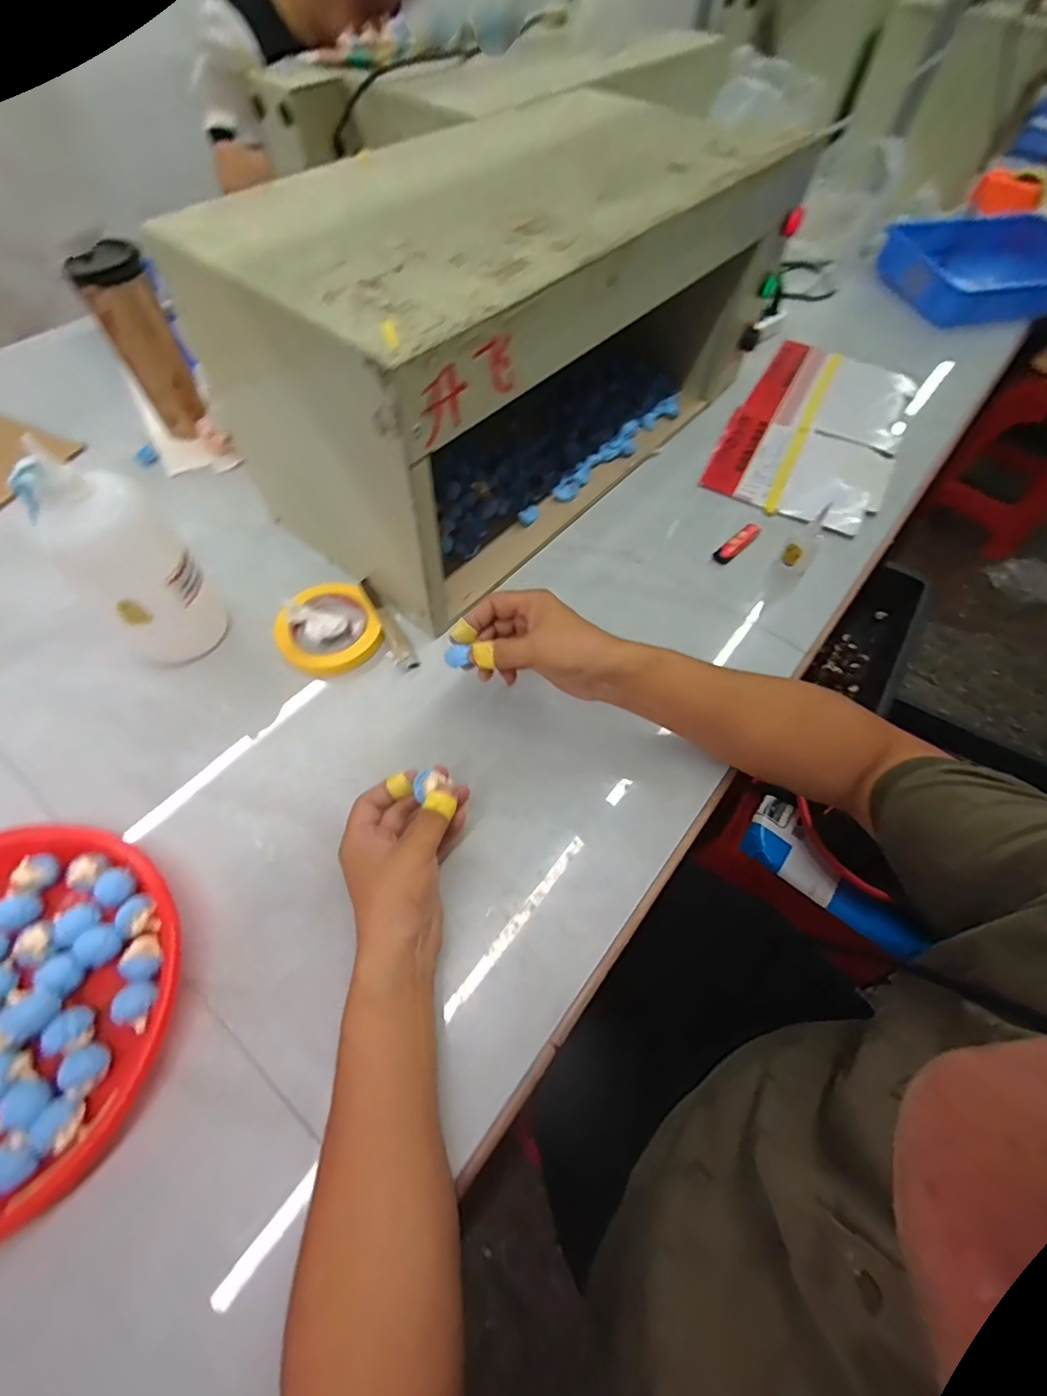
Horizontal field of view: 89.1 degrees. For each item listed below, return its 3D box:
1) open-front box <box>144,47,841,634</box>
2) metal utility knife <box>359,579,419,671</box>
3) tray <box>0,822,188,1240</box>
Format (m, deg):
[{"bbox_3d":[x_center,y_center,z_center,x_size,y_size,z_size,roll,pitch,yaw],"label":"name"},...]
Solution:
[{"bbox_3d":[-0.002,-0.418,0.605,0.300,0.283,0.608,39,66,16],"label":"open-front box"},{"bbox_3d":[-0.145,-0.078,0.564,0.023,0.017,0.115,-25,66,-16],"label":"metal utility knife"},{"bbox_3d":[-0.372,0.219,0.372,0.236,0.042,0.245,2,62,-3],"label":"tray"}]

